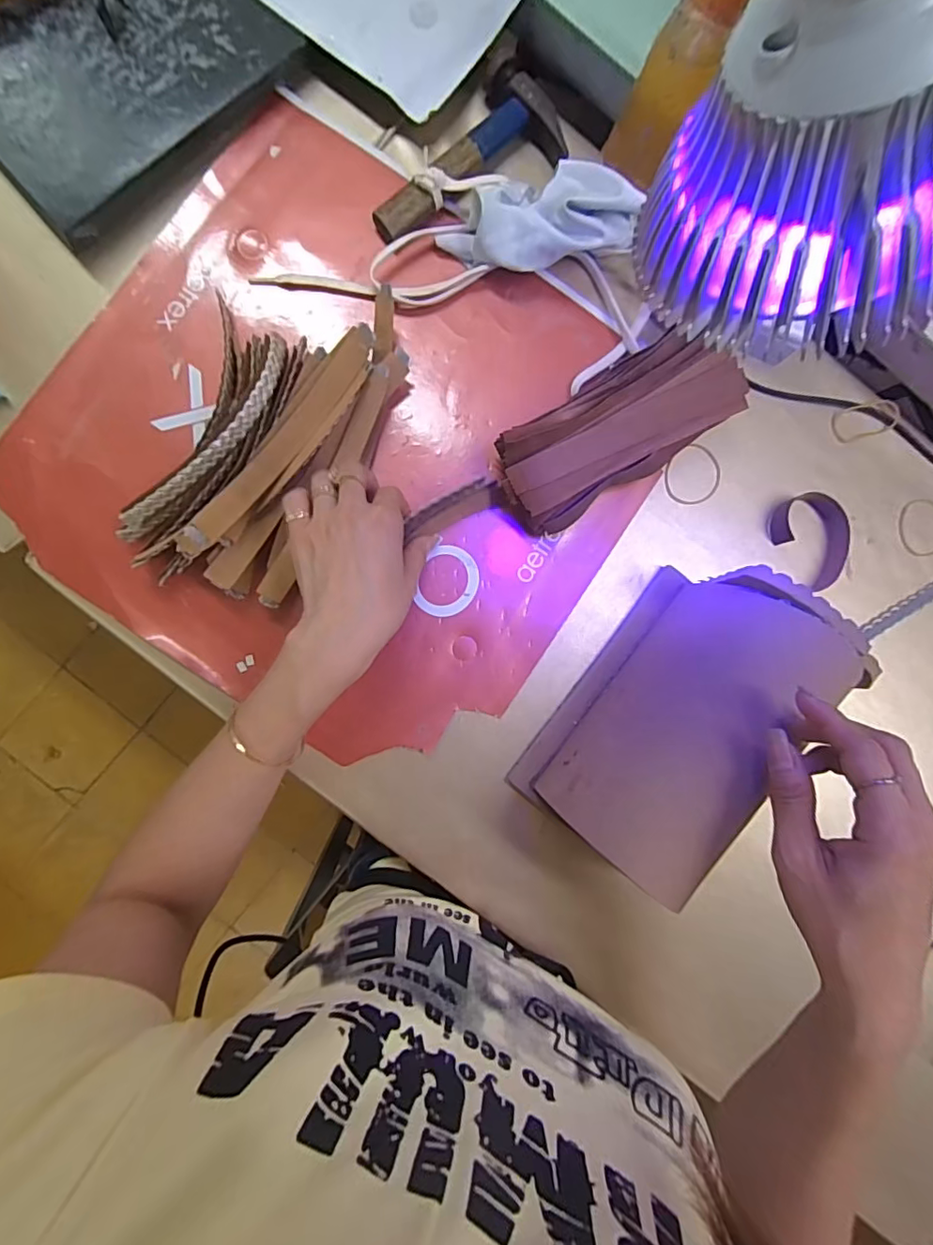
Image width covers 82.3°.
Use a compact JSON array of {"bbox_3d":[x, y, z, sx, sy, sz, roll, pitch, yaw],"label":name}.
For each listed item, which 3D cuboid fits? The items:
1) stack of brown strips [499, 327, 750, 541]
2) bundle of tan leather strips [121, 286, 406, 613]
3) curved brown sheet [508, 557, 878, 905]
[{"bbox_3d":[0.111,-0.140,0.397,0.184,0.053,0.073,-32,92,-4],"label":"stack of brown strips"},{"bbox_3d":[-0.136,-0.134,0.378,0.138,0.045,0.239,37,85,-3],"label":"bundle of tan leather strips"},{"bbox_3d":[0.142,0.066,0.360,0.106,0.116,0.202,38,87,-3],"label":"curved brown sheet"}]

